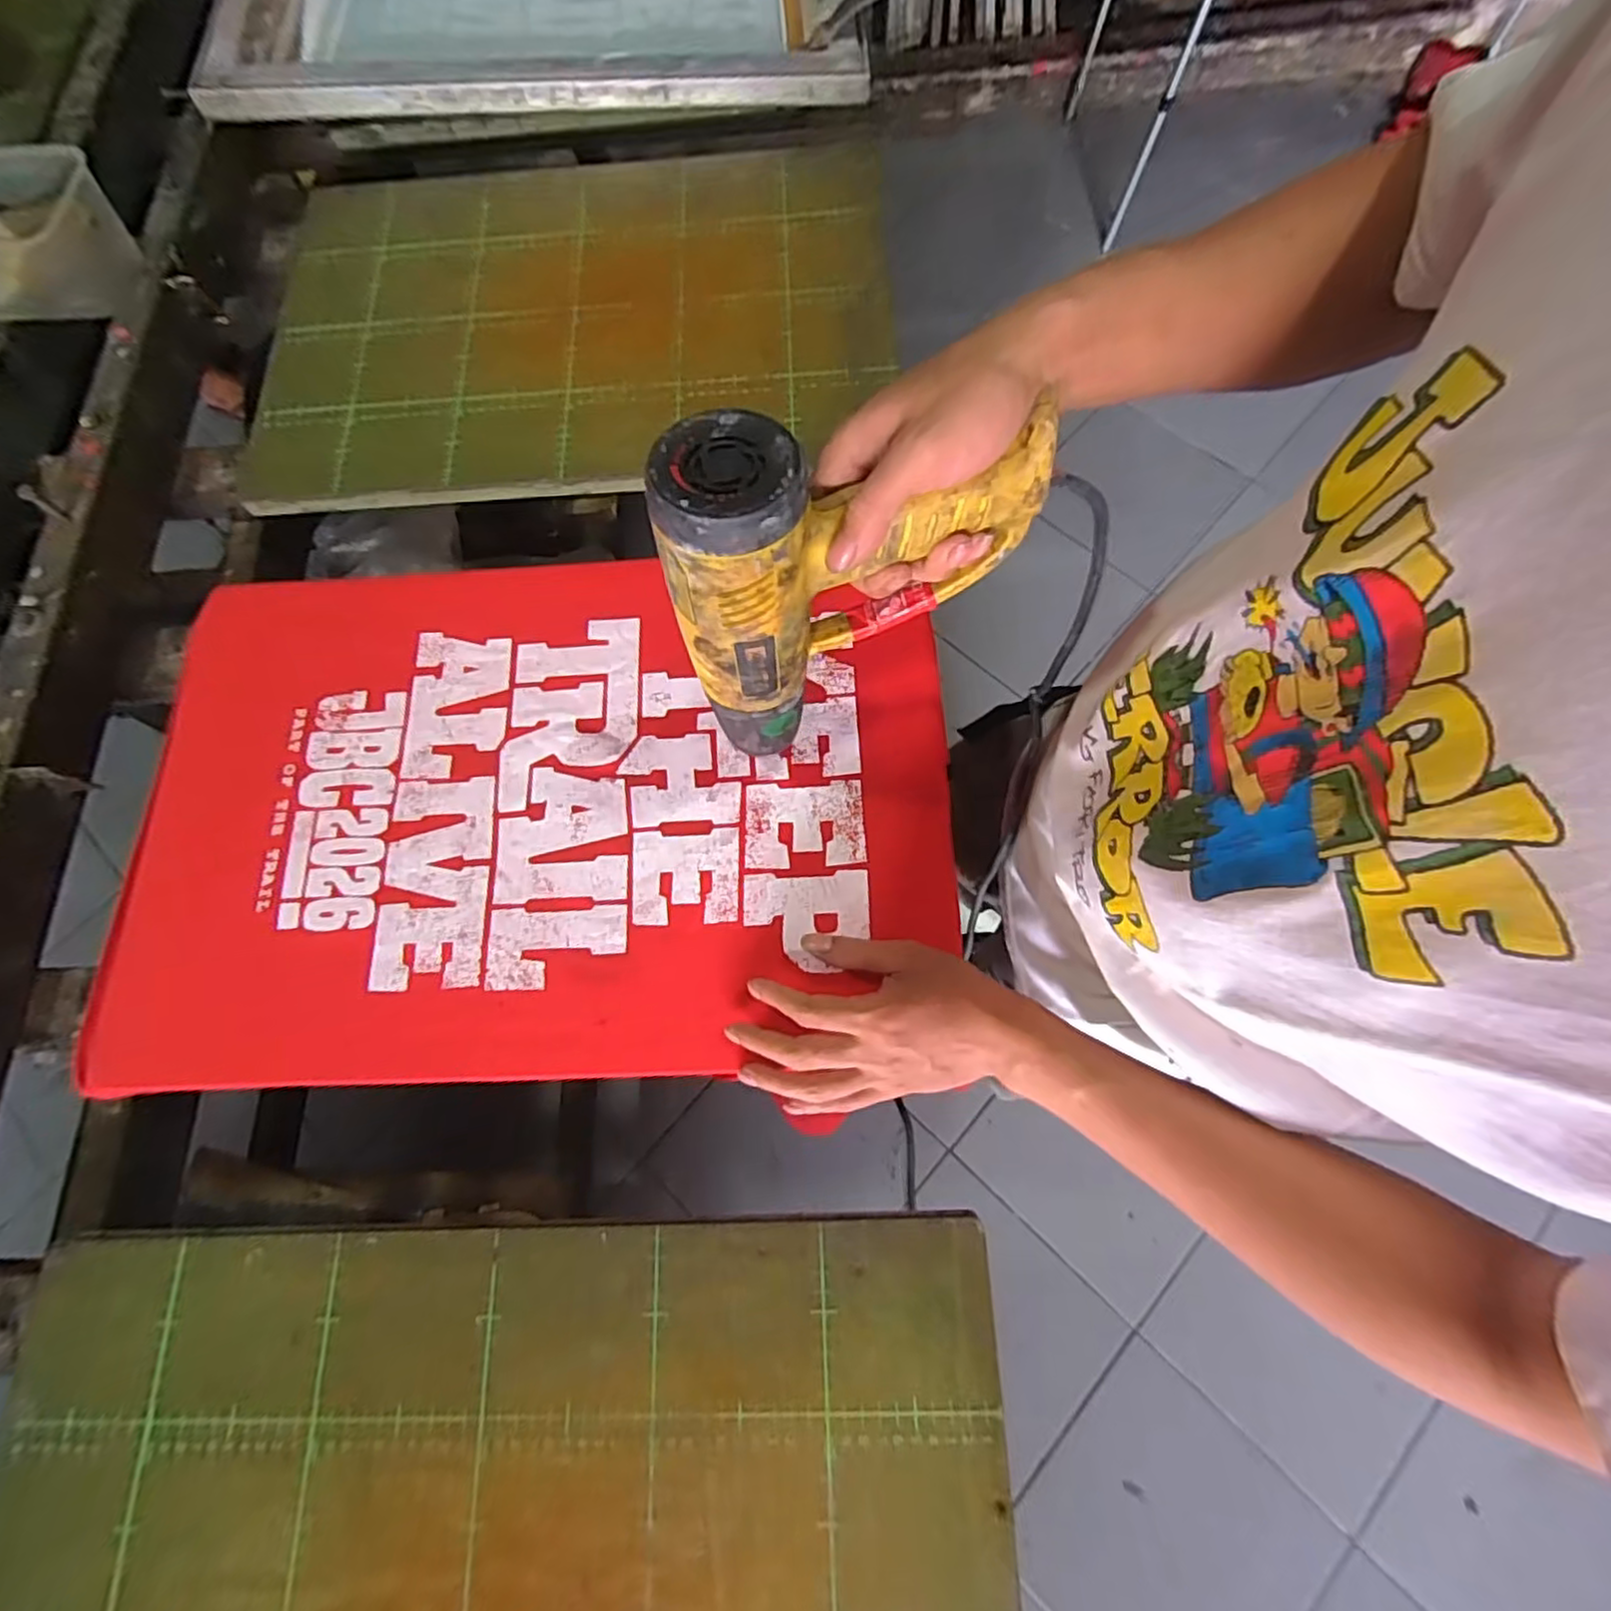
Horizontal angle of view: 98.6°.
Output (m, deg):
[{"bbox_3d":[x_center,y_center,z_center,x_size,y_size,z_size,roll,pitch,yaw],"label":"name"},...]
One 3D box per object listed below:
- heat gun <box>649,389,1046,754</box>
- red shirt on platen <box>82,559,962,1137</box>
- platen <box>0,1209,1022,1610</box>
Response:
[{"bbox_3d":[0.018,-0.129,0.380,0.181,0.184,0.073,-25,74,-5],"label":"heat gun"},{"bbox_3d":[-0.201,0.000,0.511,0.596,0.018,0.392,3,74,3],"label":"red shirt on platen"},{"bbox_3d":[-0.177,0.450,0.375,0.576,0.020,0.390,-3,73,1],"label":"platen"}]

